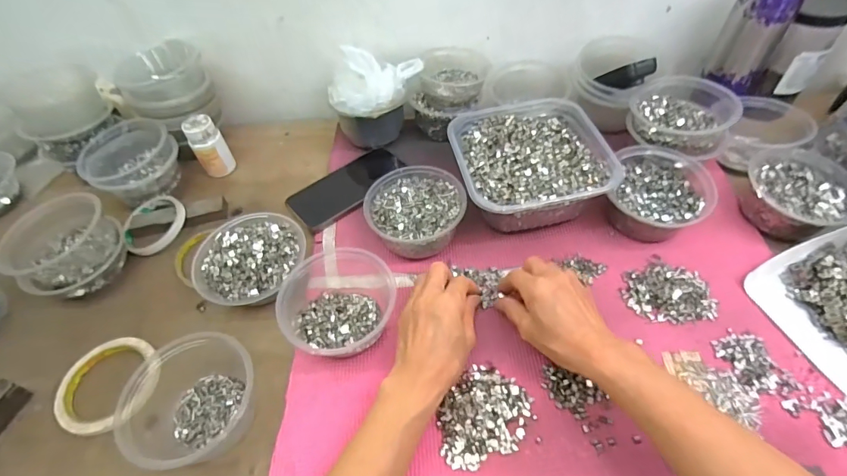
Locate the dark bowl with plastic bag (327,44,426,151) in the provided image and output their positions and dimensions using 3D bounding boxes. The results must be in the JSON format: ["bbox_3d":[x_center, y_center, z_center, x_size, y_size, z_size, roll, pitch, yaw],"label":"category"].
[{"bbox_3d":[-0.060,-0.195,0.605,0.129,0.109,0.094,-19,53,-8],"label":"dark bowl with plastic bag"}]

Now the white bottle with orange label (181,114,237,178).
[{"bbox_3d":[-0.306,-0.130,0.617,0.045,0.081,0.042,-30,56,-16],"label":"white bottle with orange label"}]

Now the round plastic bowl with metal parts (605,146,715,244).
[{"bbox_3d":[0.269,-0.048,0.499,0.104,0.056,0.120,13,55,15],"label":"round plastic bowl with metal parts"}]

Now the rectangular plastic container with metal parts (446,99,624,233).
[{"bbox_3d":[0.124,-0.095,0.531,0.170,0.055,0.181,-11,51,-5],"label":"rectangular plastic container with metal parts"}]

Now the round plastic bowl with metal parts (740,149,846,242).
[{"bbox_3d":[0.427,-0.053,0.493,0.114,0.041,0.110,-2,51,3],"label":"round plastic bowl with metal parts"}]

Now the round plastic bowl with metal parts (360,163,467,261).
[{"bbox_3d":[-0.009,-0.029,0.511,0.111,0.048,0.107,-2,51,3],"label":"round plastic bowl with metal parts"}]

